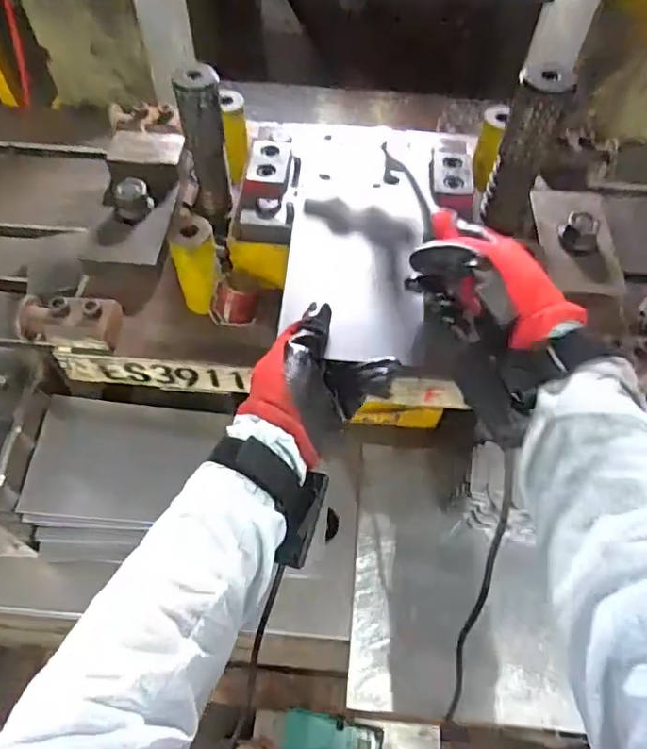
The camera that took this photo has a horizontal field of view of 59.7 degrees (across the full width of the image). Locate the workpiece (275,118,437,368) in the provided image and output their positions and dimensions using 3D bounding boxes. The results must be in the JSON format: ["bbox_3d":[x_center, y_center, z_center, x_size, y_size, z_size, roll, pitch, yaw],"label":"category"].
[{"bbox_3d":[0.033,-0.143,0.537,0.126,0.011,0.269,9,63,-1],"label":"workpiece"}]

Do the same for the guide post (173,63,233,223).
[{"bbox_3d":[-0.110,-0.211,0.538,0.035,0.149,0.036,-4,56,-4],"label":"guide post"}]

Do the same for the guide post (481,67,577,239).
[{"bbox_3d":[0.186,-0.199,0.524,0.050,0.153,0.039,21,58,12],"label":"guide post"}]

